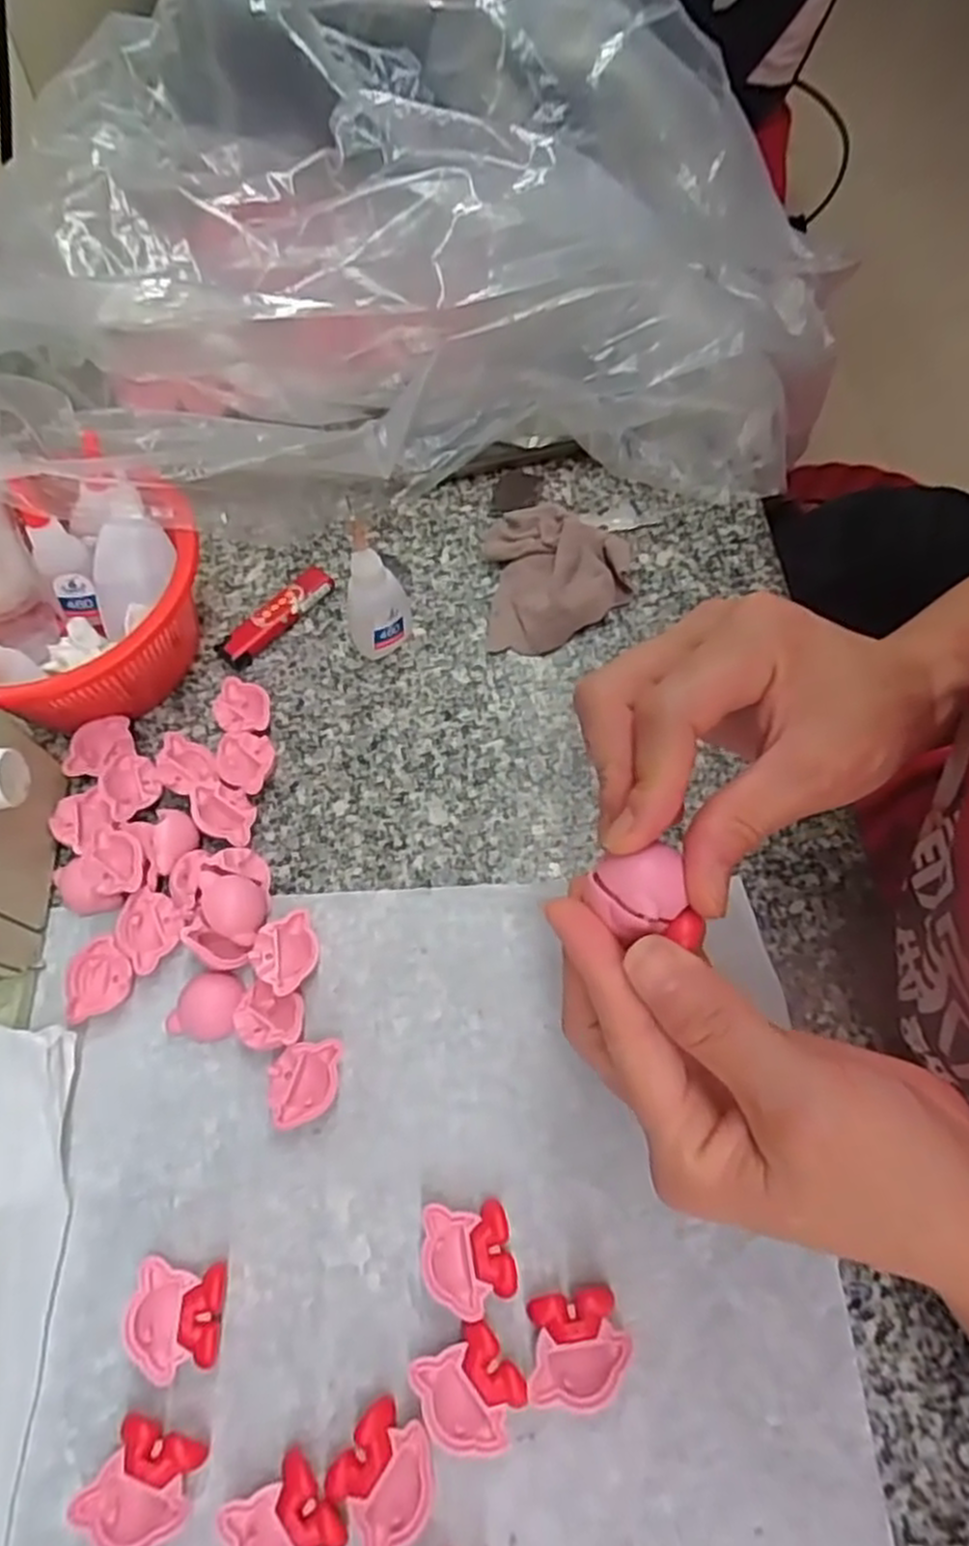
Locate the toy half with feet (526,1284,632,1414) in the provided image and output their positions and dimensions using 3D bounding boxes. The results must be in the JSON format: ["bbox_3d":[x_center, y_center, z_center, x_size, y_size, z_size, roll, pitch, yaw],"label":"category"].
[{"bbox_3d":[0.032,0.205,0.273,0.035,0.014,0.032,-8,63,-2],"label":"toy half with feet"}]

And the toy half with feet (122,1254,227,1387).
[{"bbox_3d":[-0.112,0.201,0.281,0.032,0.018,0.036,4,63,4],"label":"toy half with feet"}]

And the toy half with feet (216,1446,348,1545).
[{"bbox_3d":[-0.067,0.251,0.253,0.037,0.015,0.033,33,69,17],"label":"toy half with feet"}]

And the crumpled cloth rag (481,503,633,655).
[{"bbox_3d":[0.042,-0.113,0.434,0.080,0.028,0.090,-3,63,0],"label":"crumpled cloth rag"}]

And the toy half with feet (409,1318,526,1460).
[{"bbox_3d":[-0.006,0.216,0.267,0.033,0.013,0.035,-39,68,-16],"label":"toy half with feet"}]

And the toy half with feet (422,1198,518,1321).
[{"bbox_3d":[-0.006,0.181,0.287,0.032,0.014,0.035,-10,63,-3],"label":"toy half with feet"}]

